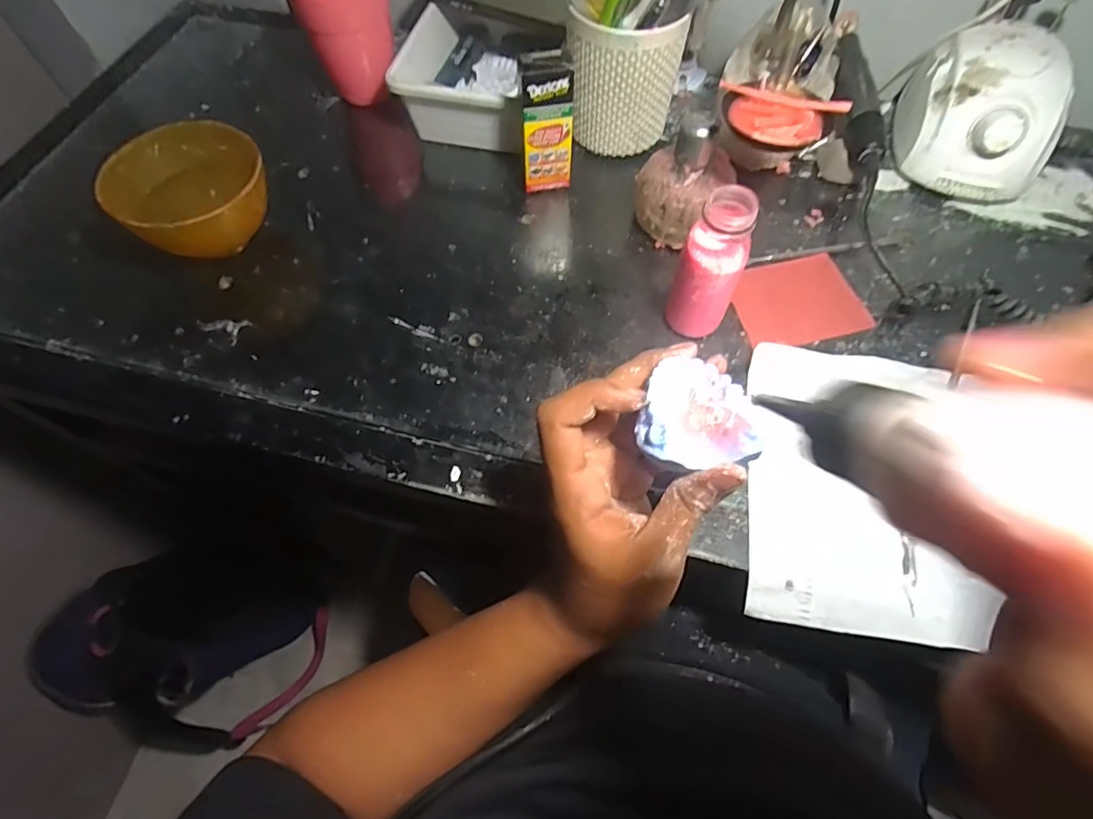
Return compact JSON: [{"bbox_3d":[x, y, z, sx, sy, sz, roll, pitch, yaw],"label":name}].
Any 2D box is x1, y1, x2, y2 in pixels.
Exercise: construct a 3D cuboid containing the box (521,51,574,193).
[{"bbox_3d":[0.001,-0.223,0.429,0.038,0.111,0.017,-12,64,-5],"label":"box"}]

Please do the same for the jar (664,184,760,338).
[{"bbox_3d":[0.107,-0.088,0.354,0.038,0.110,0.035,0,64,0],"label":"jar"}]

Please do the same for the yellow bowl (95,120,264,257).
[{"bbox_3d":[-0.266,-0.159,0.421,0.117,0.068,0.106,41,71,18],"label":"yellow bowl"}]

